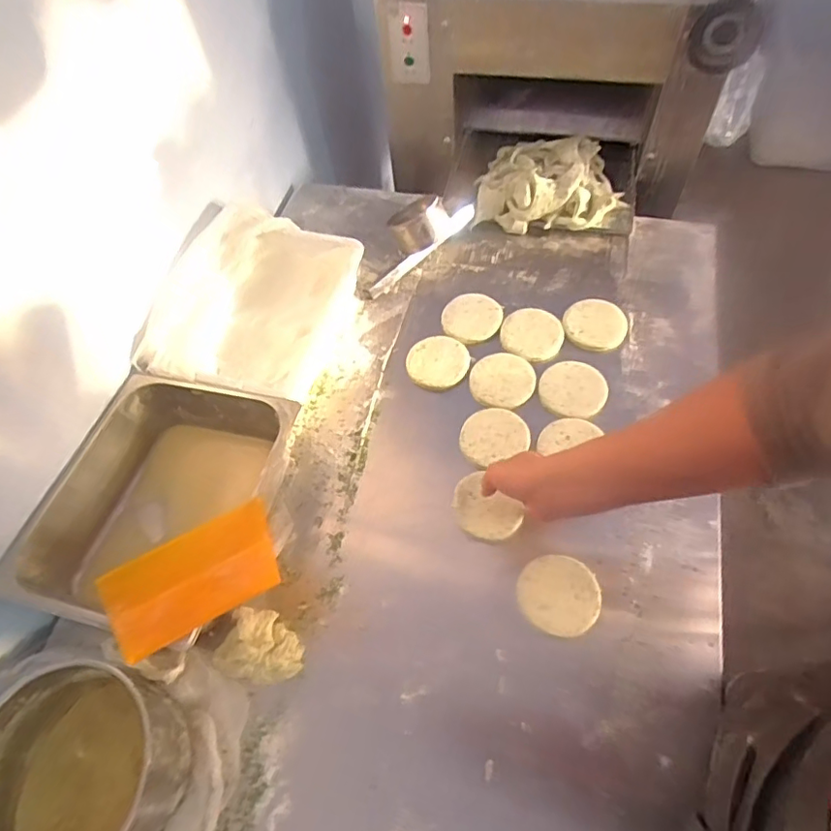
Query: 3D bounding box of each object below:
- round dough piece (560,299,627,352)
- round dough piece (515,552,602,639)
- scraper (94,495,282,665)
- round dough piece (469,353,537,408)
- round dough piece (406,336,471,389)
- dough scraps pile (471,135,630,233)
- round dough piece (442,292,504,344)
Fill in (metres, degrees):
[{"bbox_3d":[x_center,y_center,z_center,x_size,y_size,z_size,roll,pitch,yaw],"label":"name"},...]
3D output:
[{"bbox_3d":[0.284,-0.144,0.880,0.094,0.018,0.105,15,61,14],"label":"round dough piece"},{"bbox_3d":[0.173,0.214,0.672,0.094,0.019,0.087,-2,58,3],"label":"round dough piece"},{"bbox_3d":[-0.239,0.177,0.612,0.179,0.009,0.097,-26,79,-21],"label":"scraper"},{"bbox_3d":[0.130,-0.055,0.827,0.092,0.005,0.091,-2,58,3],"label":"round dough piece"},{"bbox_3d":[0.035,-0.083,0.861,0.096,0.010,0.088,-2,58,3],"label":"round dough piece"},{"bbox_3d":[0.240,-0.429,1.021,0.241,0.080,0.199,6,59,8],"label":"dough scraps pile"},{"bbox_3d":[0.092,-0.160,0.906,0.091,0.011,0.099,-2,58,3],"label":"round dough piece"}]

